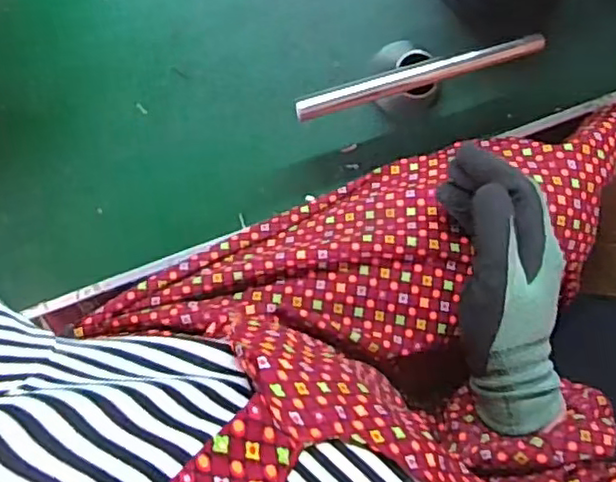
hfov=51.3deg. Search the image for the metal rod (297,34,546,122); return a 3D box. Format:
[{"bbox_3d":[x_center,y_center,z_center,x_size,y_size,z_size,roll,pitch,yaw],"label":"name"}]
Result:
[{"bbox_3d":[0.087,-0.130,0.501,0.197,0.016,0.018,-17,99,-2],"label":"metal rod"}]

